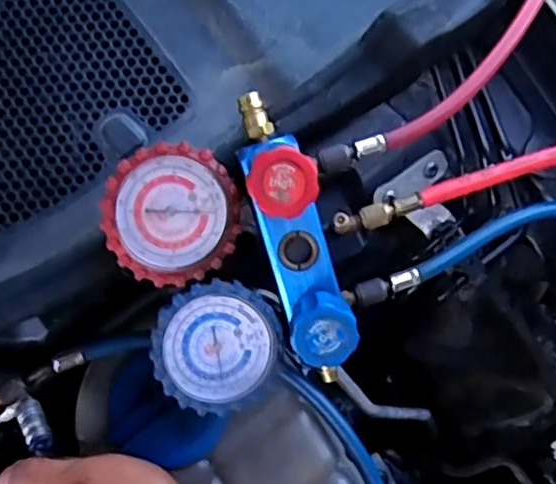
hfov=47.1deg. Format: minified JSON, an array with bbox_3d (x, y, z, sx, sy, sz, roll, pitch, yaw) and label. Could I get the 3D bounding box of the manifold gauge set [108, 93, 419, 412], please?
[{"bbox_3d":[-0.025,0.019,0.368,0.129,0.056,0.171,-23,101,3],"label":"manifold gauge set"}]

